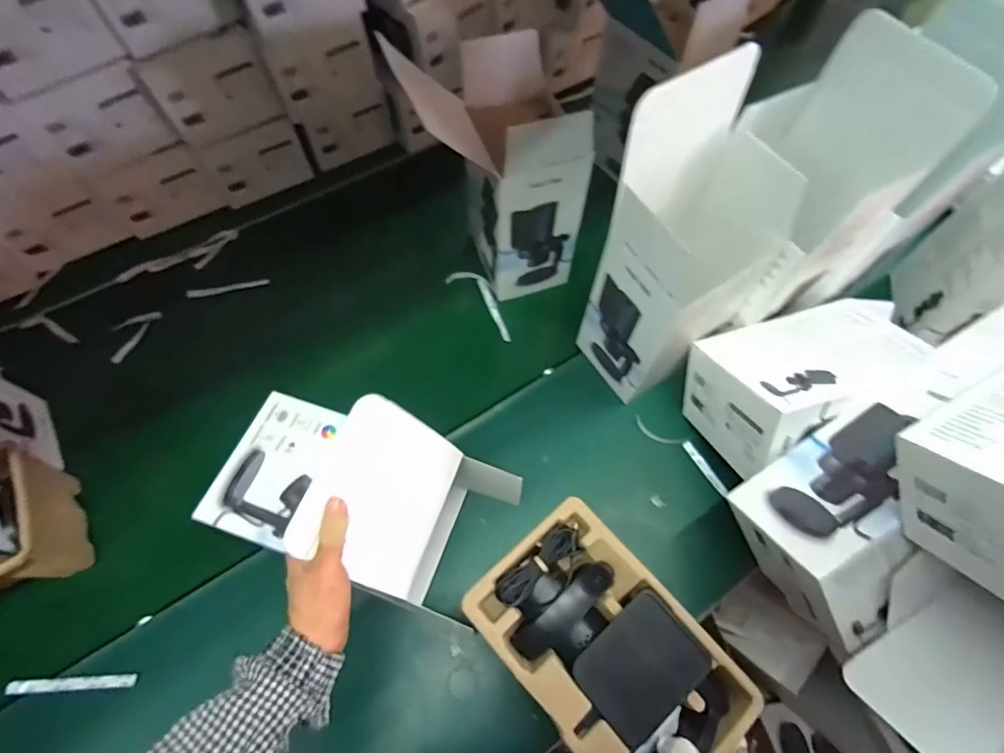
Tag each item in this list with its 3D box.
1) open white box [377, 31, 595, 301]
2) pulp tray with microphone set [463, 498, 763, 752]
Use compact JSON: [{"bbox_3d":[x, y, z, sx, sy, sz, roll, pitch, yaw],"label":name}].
[{"bbox_3d":[-0.007,-0.265,0.635,0.187,0.284,0.180,-15,65,-7],"label":"open white box"},{"bbox_3d":[0.091,0.241,0.433,0.145,0.052,0.225,-40,70,-17],"label":"pulp tray with microphone set"}]

